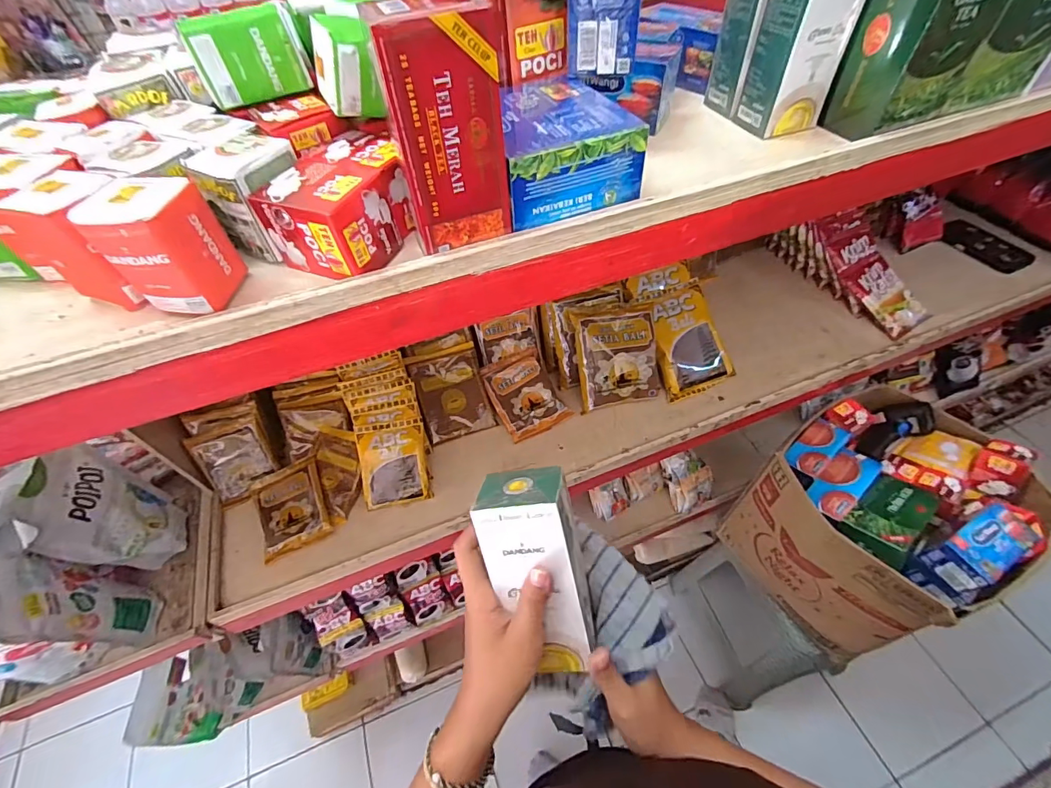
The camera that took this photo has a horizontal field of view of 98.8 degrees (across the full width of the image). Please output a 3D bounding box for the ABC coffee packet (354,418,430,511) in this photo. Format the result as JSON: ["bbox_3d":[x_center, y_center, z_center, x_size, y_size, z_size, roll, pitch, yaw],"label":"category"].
[{"bbox_3d":[-0.188,0.098,0.644,0.091,0.016,0.116,-9,80,-11],"label":"ABC coffee packet"}]

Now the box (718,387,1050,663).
[{"bbox_3d":[0.605,0.216,0.806,0.323,0.372,0.295,-29,55,-18],"label":"box"}]

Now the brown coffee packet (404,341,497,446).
[{"bbox_3d":[-0.116,-0.003,0.710,0.104,0.011,0.140,-17,84,-16],"label":"brown coffee packet"}]

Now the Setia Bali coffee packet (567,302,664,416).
[{"bbox_3d":[0.144,-0.061,0.715,0.127,0.048,0.157,-7,95,5],"label":"Setia Bali coffee packet"}]

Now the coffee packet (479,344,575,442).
[{"bbox_3d":[-0.003,-0.001,0.724,0.100,0.012,0.136,-27,73,-8],"label":"coffee packet"}]

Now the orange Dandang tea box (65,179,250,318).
[{"bbox_3d":[-0.225,-0.093,0.287,0.048,0.071,0.057,2,52,5],"label":"orange Dandang tea box"}]

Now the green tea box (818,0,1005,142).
[{"bbox_3d":[0.325,-0.302,0.368,0.084,0.144,0.064,-21,53,-12],"label":"green tea box"}]

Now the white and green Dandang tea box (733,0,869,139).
[{"bbox_3d":[0.240,-0.315,0.386,0.067,0.146,0.053,-18,53,-11],"label":"white and green Dandang tea box"}]

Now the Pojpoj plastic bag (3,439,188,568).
[{"bbox_3d":[-0.524,0.143,0.564,0.054,0.187,0.140,-23,59,6],"label":"Pojpoj plastic bag"}]

